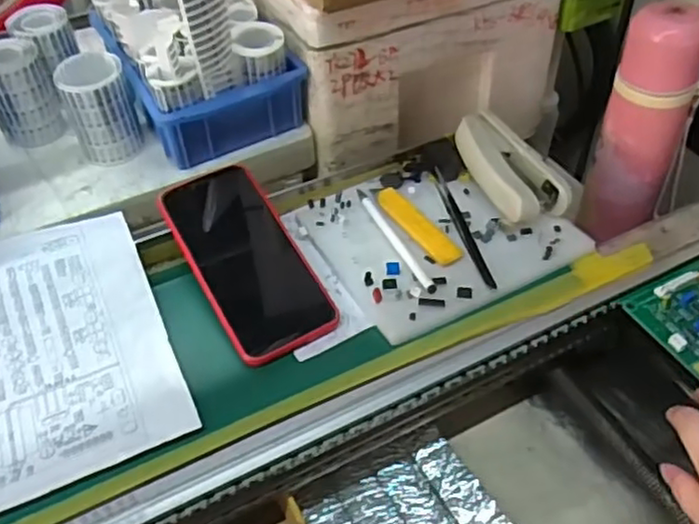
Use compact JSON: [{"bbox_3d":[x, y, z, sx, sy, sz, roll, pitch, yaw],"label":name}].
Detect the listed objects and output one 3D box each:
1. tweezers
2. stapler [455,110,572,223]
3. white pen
[{"bbox_3d":[0.090,-0.028,0.519,0.011,0.020,0.118,-12,47,-11],"label":"tweezers"},{"bbox_3d":[0.132,-0.077,0.549,0.053,0.039,0.112,-17,49,-16],"label":"stapler"},{"bbox_3d":[0.035,-0.019,0.516,0.009,0.006,0.123,-18,49,-17],"label":"white pen"}]

